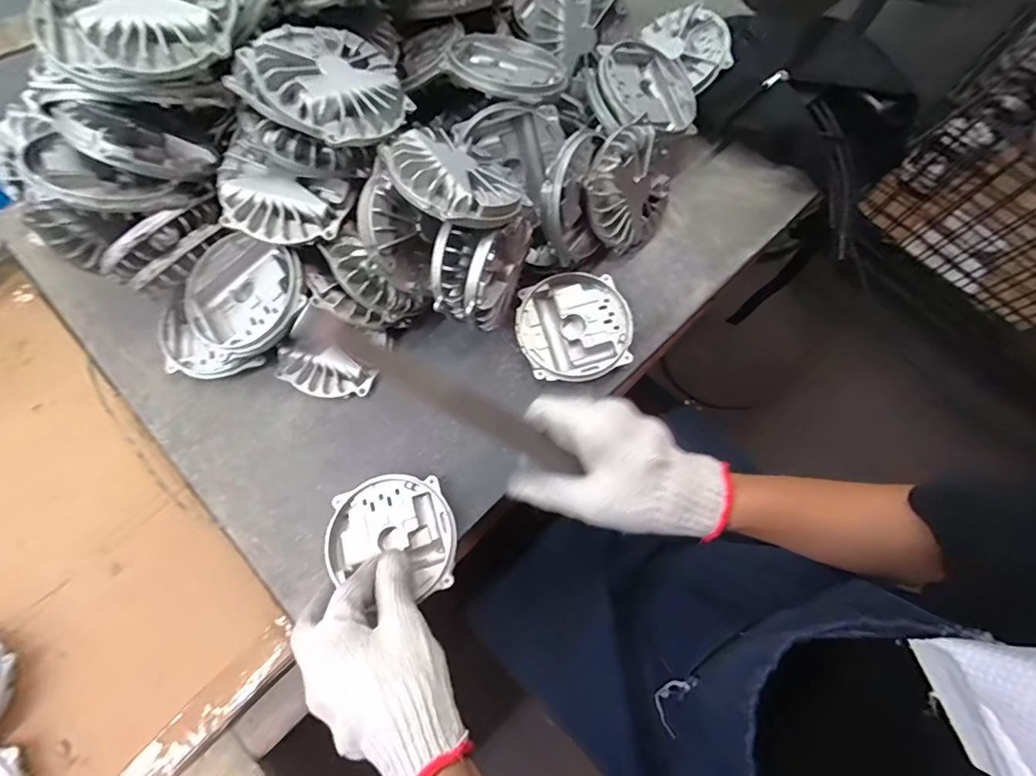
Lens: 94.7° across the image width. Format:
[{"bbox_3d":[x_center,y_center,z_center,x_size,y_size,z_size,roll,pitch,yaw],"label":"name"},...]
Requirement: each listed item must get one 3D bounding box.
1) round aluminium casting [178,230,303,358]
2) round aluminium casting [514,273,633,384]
[{"bbox_3d":[-0.239,-0.083,0.415,0.115,0.027,0.102,41,80,11],"label":"round aluminium casting"},{"bbox_3d":[0.054,-0.059,0.466,0.109,0.017,0.106,0,75,2],"label":"round aluminium casting"}]

